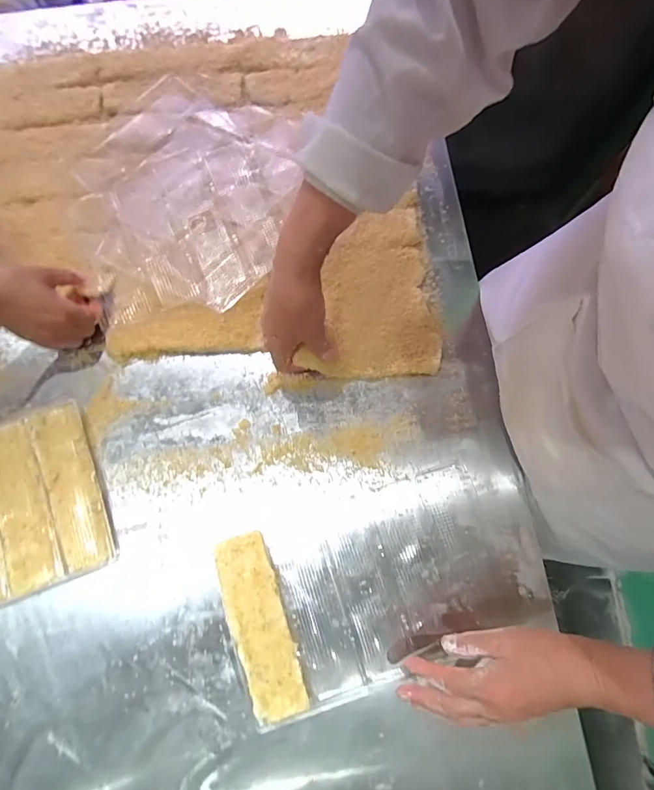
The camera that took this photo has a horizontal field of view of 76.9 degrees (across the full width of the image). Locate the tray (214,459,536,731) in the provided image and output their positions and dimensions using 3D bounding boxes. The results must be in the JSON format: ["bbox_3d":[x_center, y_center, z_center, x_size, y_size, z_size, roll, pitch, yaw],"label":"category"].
[{"bbox_3d":[0.050,0.212,0.462,0.310,0.017,0.192,-19,79,-4],"label":"tray"}]

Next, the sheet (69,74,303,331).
[{"bbox_3d":[-0.185,-0.270,0.545,0.290,0.029,0.329,-9,79,-2],"label":"sheet"}]

